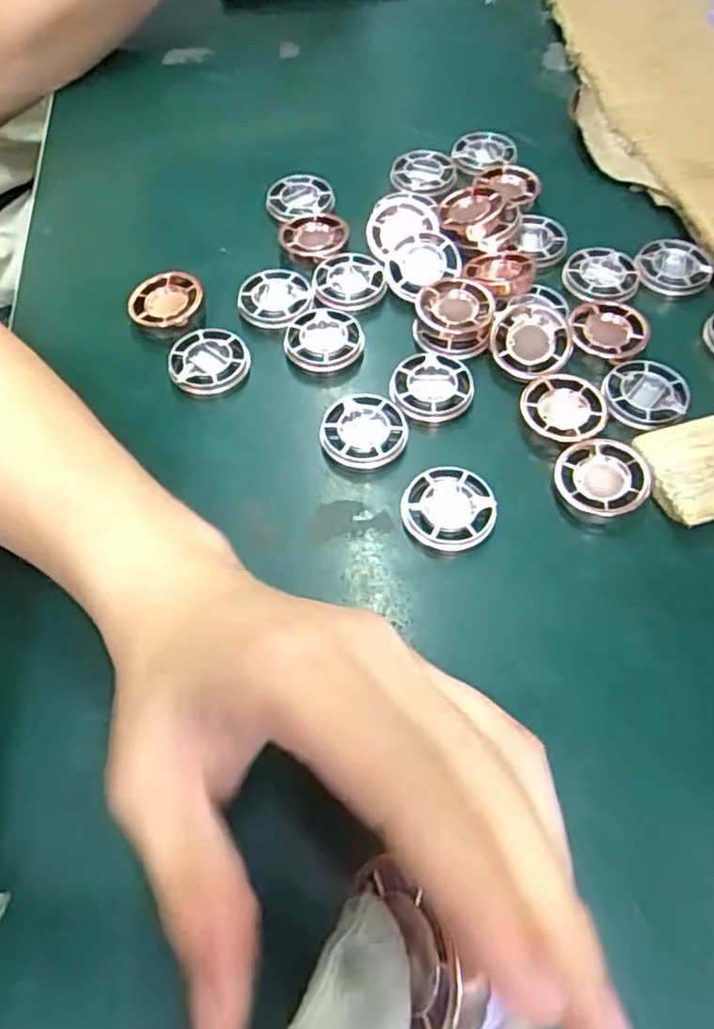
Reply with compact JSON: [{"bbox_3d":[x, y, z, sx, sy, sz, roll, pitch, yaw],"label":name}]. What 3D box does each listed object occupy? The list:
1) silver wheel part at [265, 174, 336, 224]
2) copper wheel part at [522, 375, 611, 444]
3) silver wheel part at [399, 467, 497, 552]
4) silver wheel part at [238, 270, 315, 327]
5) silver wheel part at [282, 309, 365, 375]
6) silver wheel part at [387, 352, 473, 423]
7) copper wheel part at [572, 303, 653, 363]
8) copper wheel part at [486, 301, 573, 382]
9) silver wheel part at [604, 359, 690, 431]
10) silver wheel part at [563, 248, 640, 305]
[{"bbox_3d":[-0.034,-0.189,0.403,0.040,0.007,0.034,-13,60,-9],"label":"silver wheel part"},{"bbox_3d":[0.096,-0.050,0.317,0.035,0.005,0.038,0,59,-1],"label":"copper wheel part"},{"bbox_3d":[0.039,-0.002,0.294,0.039,0.010,0.038,0,59,-1],"label":"silver wheel part"},{"bbox_3d":[-0.044,-0.115,0.361,0.039,0.004,0.038,0,59,-1],"label":"silver wheel part"},{"bbox_3d":[-0.017,-0.088,0.348,0.040,0.010,0.038,-1,59,-2],"label":"silver wheel part"},{"bbox_3d":[0.036,-0.061,0.328,0.039,0.007,0.038,0,59,-1],"label":"silver wheel part"},{"bbox_3d":[0.126,-0.092,0.342,0.038,0.006,0.033,25,62,14],"label":"copper wheel part"},{"bbox_3d":[0.086,-0.087,0.335,0.040,0.010,0.044,0,59,-1],"label":"copper wheel part"},{"bbox_3d":[0.136,-0.057,0.321,0.038,0.007,0.038,21,68,18],"label":"silver wheel part"},{"bbox_3d":[0.131,-0.128,0.364,0.038,0.004,0.039,0,59,-1],"label":"silver wheel part"}]

